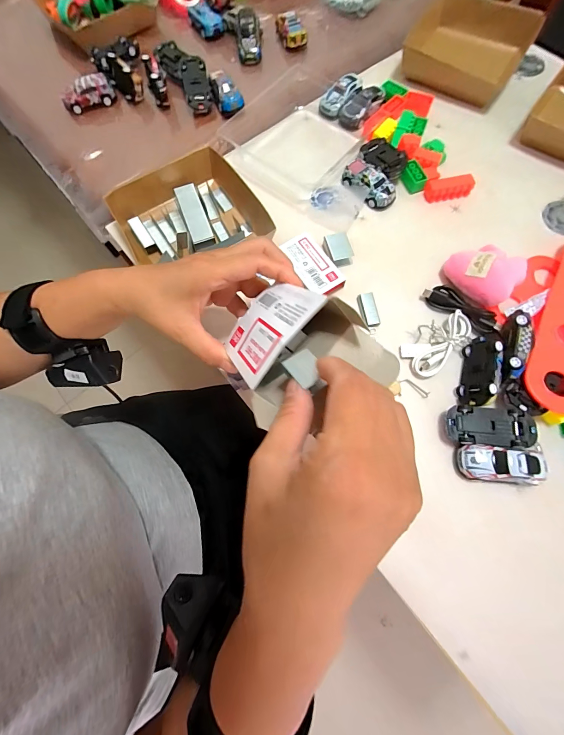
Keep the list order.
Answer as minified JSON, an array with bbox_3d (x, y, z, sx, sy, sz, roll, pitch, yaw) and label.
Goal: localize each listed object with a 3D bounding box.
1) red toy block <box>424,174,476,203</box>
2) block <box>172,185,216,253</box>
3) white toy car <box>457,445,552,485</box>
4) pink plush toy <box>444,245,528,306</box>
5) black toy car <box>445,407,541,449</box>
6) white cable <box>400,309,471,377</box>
[{"bbox_3d":[0.183,-0.197,0.346,0.048,0.019,0.018,-10,73,-3],"label":"red toy block"},{"bbox_3d":[-0.097,-0.169,0.345,0.024,0.008,0.071,-20,74,-6],"label":"block"},{"bbox_3d":[0.174,0.079,0.253,0.062,0.022,0.027,4,73,1],"label":"white toy car"},{"bbox_3d":[0.192,-0.091,0.302,0.062,0.030,0.053,38,76,11],"label":"pink plush toy"},{"bbox_3d":[0.169,0.050,0.262,0.063,0.024,0.030,5,73,2],"label":"black toy car"},{"bbox_3d":[0.145,-0.024,0.292,0.070,0.012,0.037,-38,76,-11],"label":"white cable"}]

